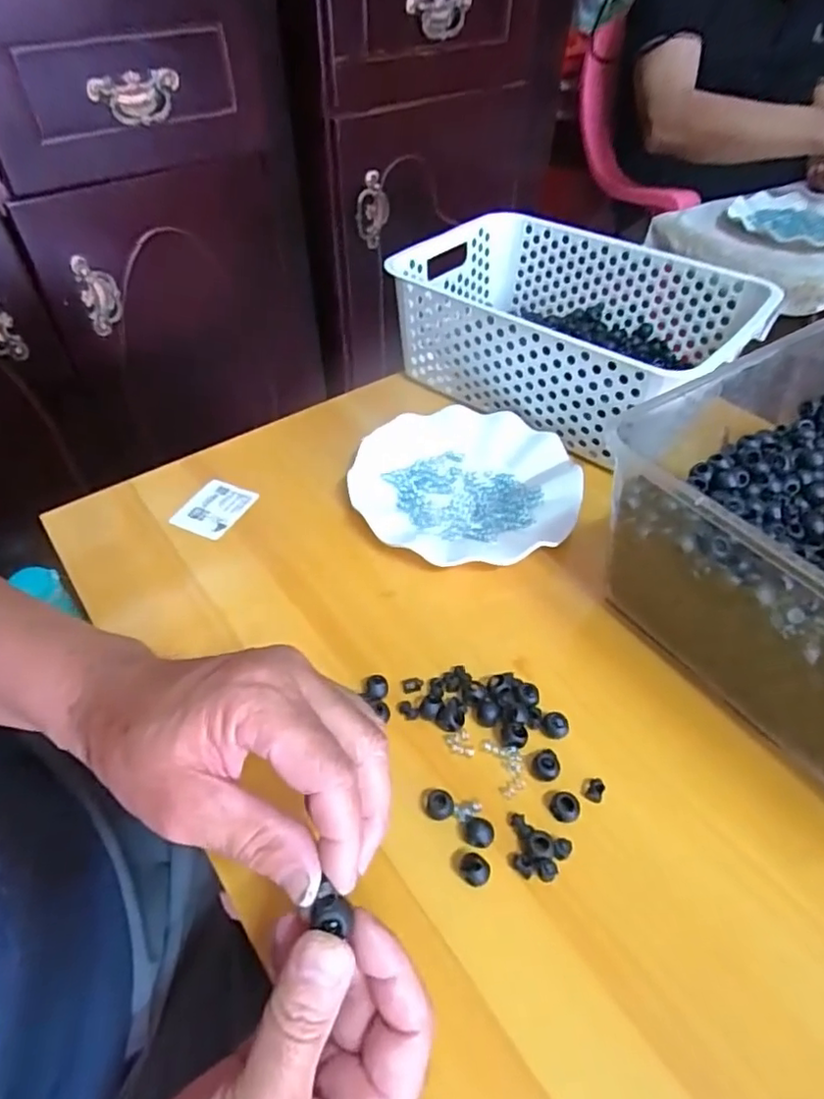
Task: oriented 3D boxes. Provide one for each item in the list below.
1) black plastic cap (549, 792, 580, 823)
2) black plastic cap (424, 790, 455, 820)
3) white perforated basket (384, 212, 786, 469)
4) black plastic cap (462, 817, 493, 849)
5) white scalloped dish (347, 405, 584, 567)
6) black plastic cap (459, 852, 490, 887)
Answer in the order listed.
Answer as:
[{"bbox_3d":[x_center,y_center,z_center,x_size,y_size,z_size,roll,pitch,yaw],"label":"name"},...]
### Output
[{"bbox_3d":[0.083,0.141,0.339,0.015,0.010,0.013,19,50,16],"label":"black plastic cap"},{"bbox_3d":[0.015,0.141,0.341,0.017,0.011,0.014,15,49,13],"label":"black plastic cap"},{"bbox_3d":[0.148,-0.211,0.600,0.310,0.109,0.208,33,55,27],"label":"white perforated basket"},{"bbox_3d":[0.035,0.151,0.331,0.016,0.010,0.012,11,48,10],"label":"black plastic cap"},{"bbox_3d":[0.045,-0.054,0.516,0.179,0.030,0.181,0,47,0],"label":"white scalloped dish"},{"bbox_3d":[0.032,0.165,0.318,0.012,0.012,0.015,-25,52,-22],"label":"black plastic cap"}]

